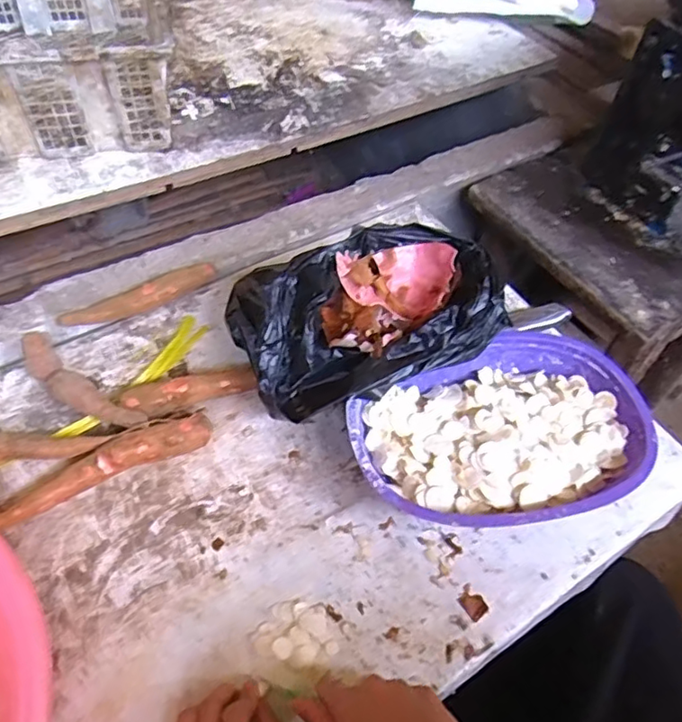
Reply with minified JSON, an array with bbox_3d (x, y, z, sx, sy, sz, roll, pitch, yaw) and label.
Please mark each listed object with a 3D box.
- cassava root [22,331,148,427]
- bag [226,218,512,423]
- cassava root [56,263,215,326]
[{"bbox_3d":[-0.293,0.030,0.667,0.187,0.027,0.039,33,57,18],"label":"cassava root"},{"bbox_3d":[0.024,-0.046,0.669,0.281,0.118,0.194,-7,54,-10],"label":"bag"},{"bbox_3d":[-0.254,-0.080,0.761,0.195,0.028,0.036,-25,59,-22],"label":"cassava root"}]

